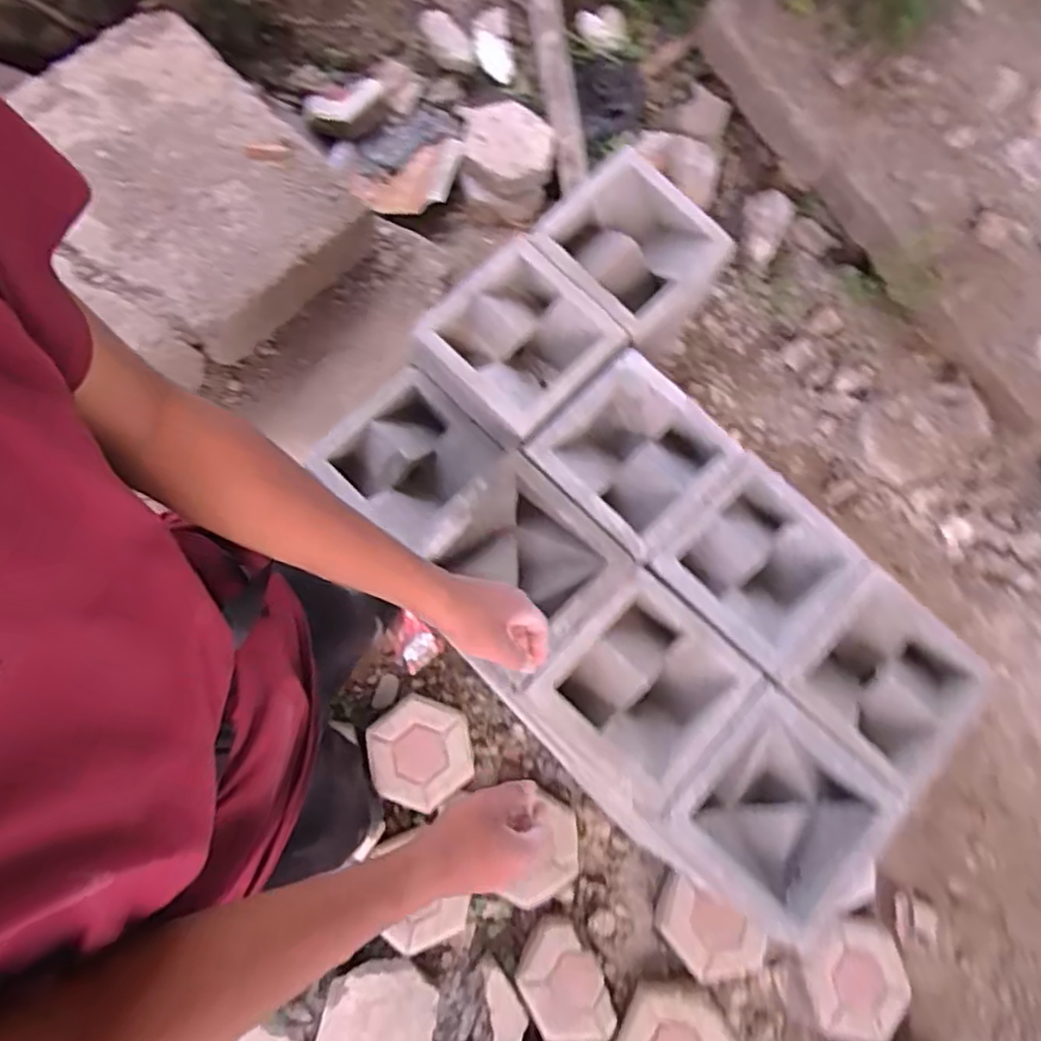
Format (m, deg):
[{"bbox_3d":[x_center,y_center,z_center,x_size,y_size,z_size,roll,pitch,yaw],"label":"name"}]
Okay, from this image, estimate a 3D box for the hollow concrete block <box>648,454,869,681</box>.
[{"bbox_3d":[0.291,0.056,0.869,0.196,0.082,0.203,43,78,7],"label":"hollow concrete block"}]

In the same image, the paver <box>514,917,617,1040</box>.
[{"bbox_3d":[0.082,0.872,1.287,0.150,0.037,0.221,-31,81,-10],"label":"paver"}]

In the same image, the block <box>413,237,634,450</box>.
[{"bbox_3d":[0.001,-0.226,0.903,0.198,0.091,0.203,42,78,6],"label":"block"}]

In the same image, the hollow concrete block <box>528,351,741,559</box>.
[{"bbox_3d":[0.140,-0.080,0.873,0.201,0.070,0.201,-44,83,-12],"label":"hollow concrete block"}]

